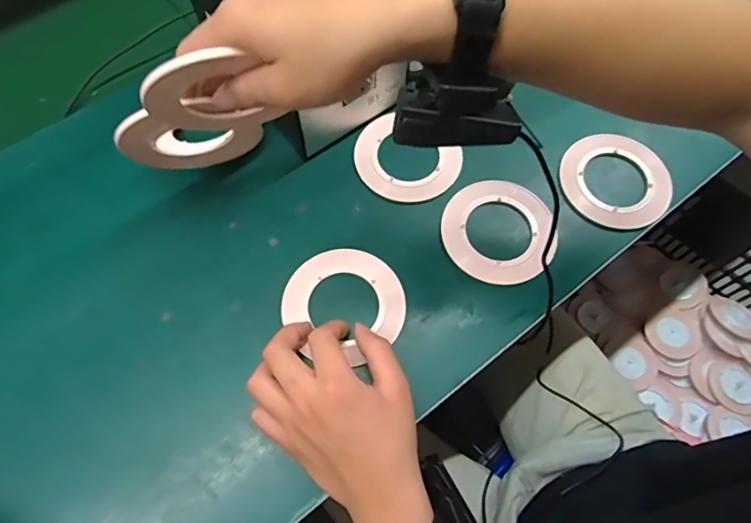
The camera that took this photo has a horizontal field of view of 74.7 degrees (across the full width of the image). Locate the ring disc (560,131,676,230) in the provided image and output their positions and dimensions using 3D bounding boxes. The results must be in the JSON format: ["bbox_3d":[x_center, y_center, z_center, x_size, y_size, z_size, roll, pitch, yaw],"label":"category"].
[{"bbox_3d":[0.228,-0.078,0.466,0.101,0.012,0.094,0,66,0],"label":"ring disc"}]

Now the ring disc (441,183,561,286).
[{"bbox_3d":[0.113,-0.029,0.445,0.100,0.008,0.100,0,66,0],"label":"ring disc"}]

